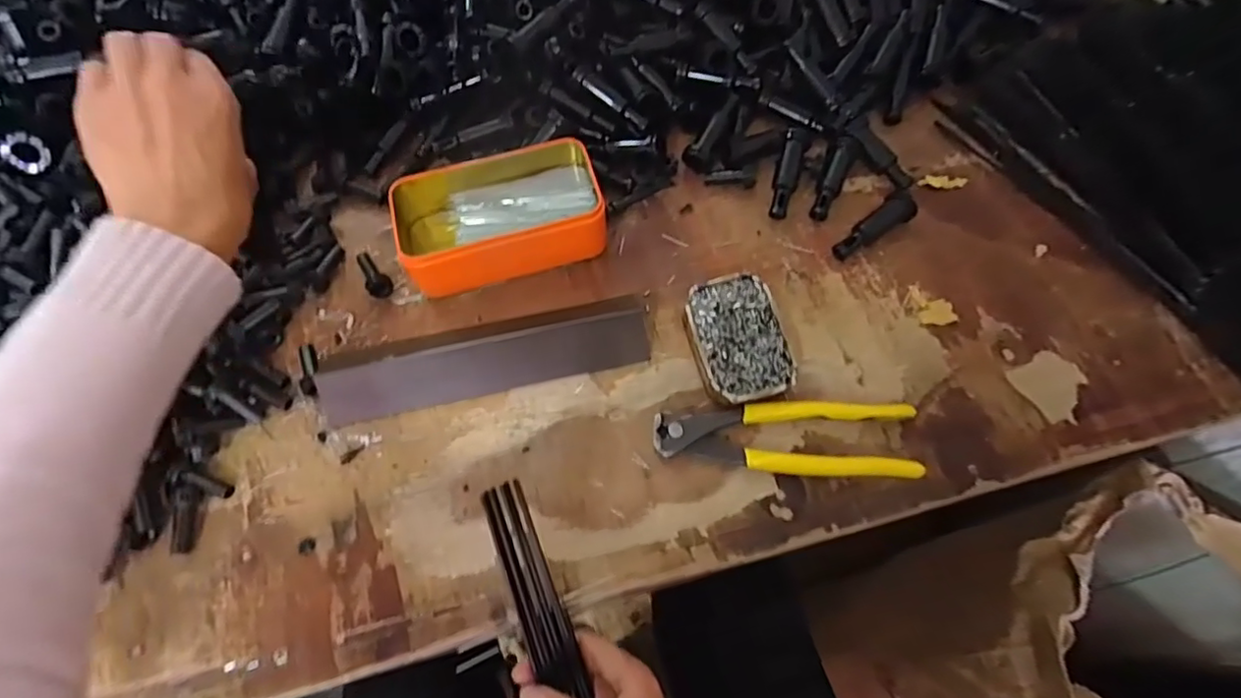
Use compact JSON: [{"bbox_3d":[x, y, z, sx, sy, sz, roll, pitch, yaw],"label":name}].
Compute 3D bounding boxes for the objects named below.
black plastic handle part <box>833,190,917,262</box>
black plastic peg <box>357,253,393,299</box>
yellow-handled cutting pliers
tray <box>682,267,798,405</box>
[{"bbox_3d":[0.187,-0.091,0.448,0.069,0.017,0.022,-38,73,3],"label":"black plastic handle part"},{"bbox_3d":[-0.185,-0.057,0.448,0.017,0.012,0.041,-33,70,-13],"label":"black plastic peg"},{"bbox_3d":[0.105,0.056,0.390,0.163,0.024,0.045,3,67,2],"label":"yellow-handled cutting pliers"},{"bbox_3d":[0.080,-0.006,0.414,0.060,0.020,0.088,-14,67,-5],"label":"tray"}]

